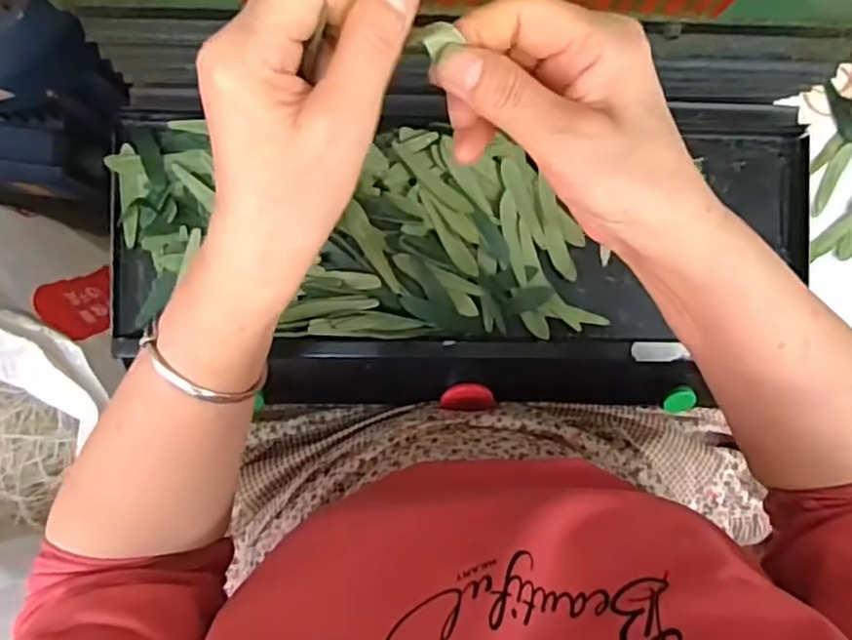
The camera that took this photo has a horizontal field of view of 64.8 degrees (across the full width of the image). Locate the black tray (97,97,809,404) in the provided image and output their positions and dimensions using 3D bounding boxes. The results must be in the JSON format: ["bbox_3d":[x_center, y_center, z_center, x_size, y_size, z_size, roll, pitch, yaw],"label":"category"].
[{"bbox_3d":[0.055,-0.048,0.486,0.455,0.052,0.211,-1,89,-3],"label":"black tray"}]

